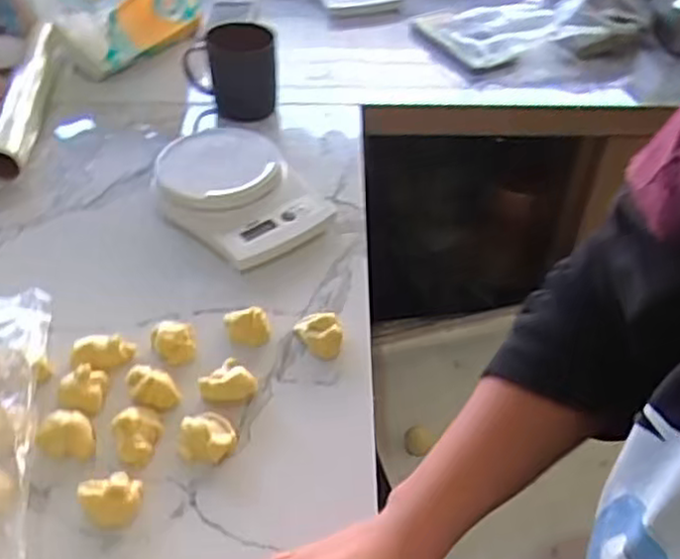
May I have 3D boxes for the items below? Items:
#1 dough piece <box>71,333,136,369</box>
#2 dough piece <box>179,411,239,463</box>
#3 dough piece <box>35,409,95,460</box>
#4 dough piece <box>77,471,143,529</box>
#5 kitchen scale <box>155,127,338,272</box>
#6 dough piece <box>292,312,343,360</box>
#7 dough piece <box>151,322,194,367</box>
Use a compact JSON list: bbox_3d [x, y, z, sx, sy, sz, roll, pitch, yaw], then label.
[{"bbox_3d":[-0.198,0.062,0.599,0.050,0.022,0.027,-10,45,-11],"label":"dough piece"},{"bbox_3d":[-0.099,0.119,0.540,0.041,0.016,0.036,5,44,5],"label":"dough piece"},{"bbox_3d":[-0.206,0.116,0.541,0.036,0.022,0.032,2,44,1],"label":"dough piece"},{"bbox_3d":[-0.160,0.153,0.501,0.040,0.023,0.028,-7,44,-7],"label":"dough piece"},{"bbox_3d":[-0.102,-0.094,0.746,0.142,0.049,0.183,-31,52,-28],"label":"kitchen scale"},{"bbox_3d":[-0.017,0.047,0.610,0.037,0.022,0.044,-10,45,-10],"label":"dough piece"},{"bbox_3d":[-0.144,0.051,0.612,0.034,0.025,0.034,-16,46,-16],"label":"dough piece"}]

